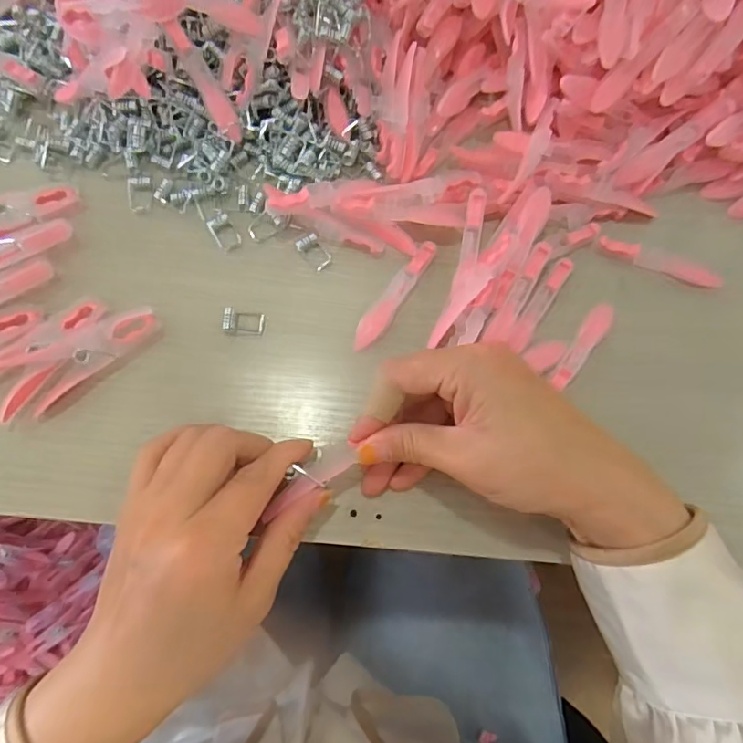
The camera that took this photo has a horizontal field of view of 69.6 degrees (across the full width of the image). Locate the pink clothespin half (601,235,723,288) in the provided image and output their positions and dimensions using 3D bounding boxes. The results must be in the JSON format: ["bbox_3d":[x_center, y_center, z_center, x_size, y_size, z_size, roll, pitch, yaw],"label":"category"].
[{"bbox_3d":[0.177,-0.068,0.330,0.074,0.007,0.013,22,74,6],"label":"pink clothespin half"}]

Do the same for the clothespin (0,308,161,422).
[{"bbox_3d":[-0.159,-0.006,0.290,0.091,0.010,0.022,-39,78,-12],"label":"clothespin"}]

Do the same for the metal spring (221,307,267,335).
[{"bbox_3d":[-0.074,-0.030,0.307,0.024,0.005,0.013,5,73,0],"label":"metal spring"}]

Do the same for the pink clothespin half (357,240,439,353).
[{"bbox_3d":[0.014,-0.045,0.315,0.014,0.005,0.078,33,75,9],"label":"pink clothespin half"}]

